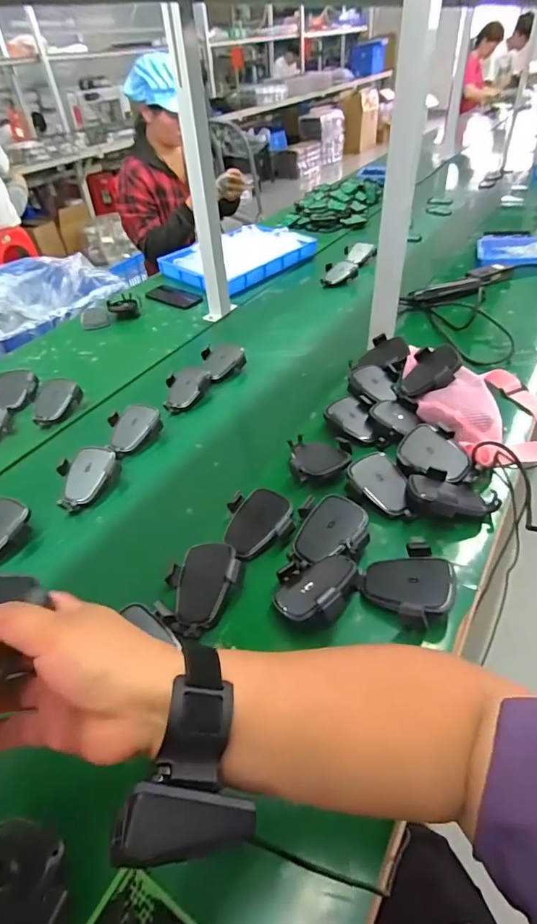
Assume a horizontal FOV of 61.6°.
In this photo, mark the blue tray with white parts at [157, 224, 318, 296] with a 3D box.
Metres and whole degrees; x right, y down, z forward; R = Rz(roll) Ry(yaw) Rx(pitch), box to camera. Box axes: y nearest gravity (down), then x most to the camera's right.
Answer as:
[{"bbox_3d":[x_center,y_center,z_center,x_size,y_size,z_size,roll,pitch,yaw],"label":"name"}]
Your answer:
[{"bbox_3d":[-0.086,-0.647,1.394,0.315,0.064,0.410,24,51,30],"label":"blue tray with white parts"}]

